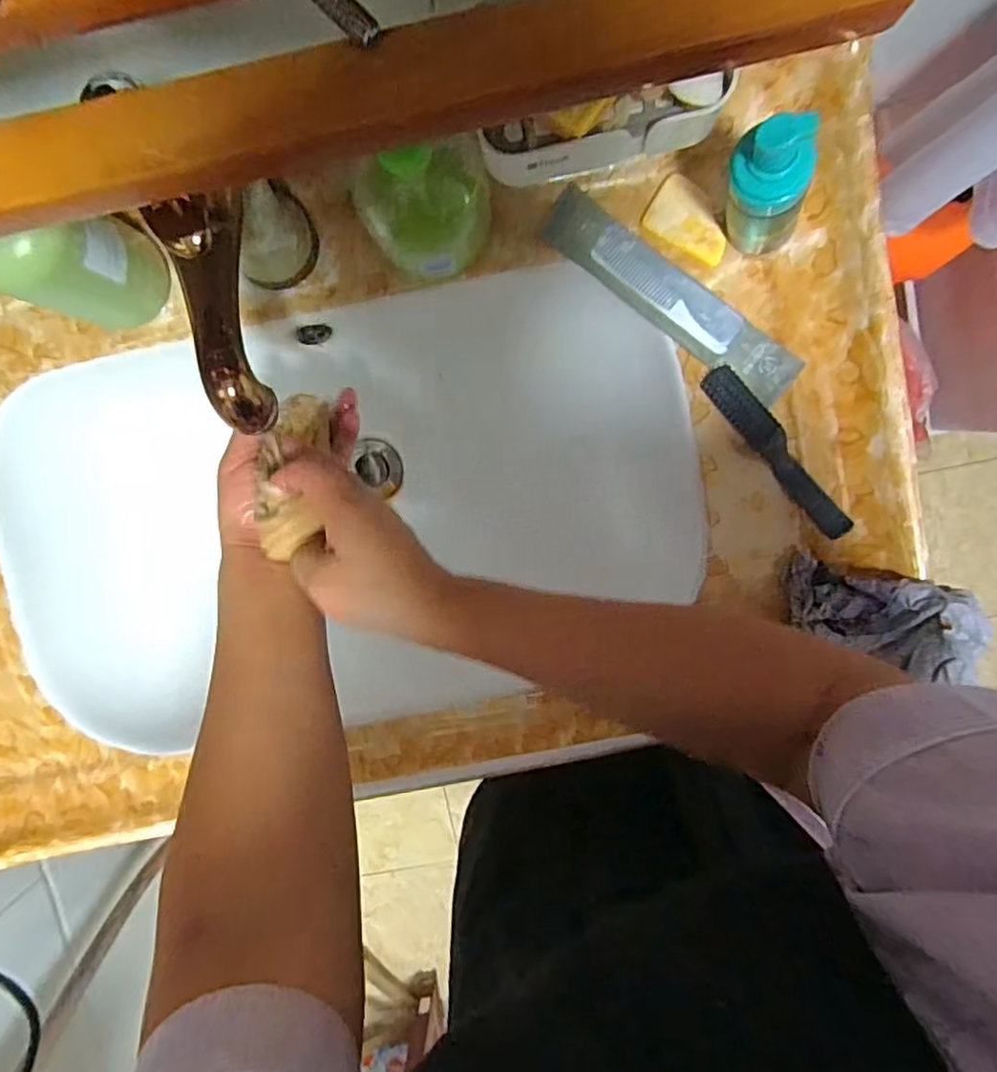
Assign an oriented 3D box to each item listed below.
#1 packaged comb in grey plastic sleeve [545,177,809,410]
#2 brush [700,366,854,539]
[{"bbox_3d":[0.128,-0.175,0.463,0.211,0.010,0.041,37,95,-2],"label":"packaged comb in grey plastic sleeve"},{"bbox_3d":[0.206,-0.063,0.465,0.021,0.030,0.148,-38,93,5],"label":"brush"}]

